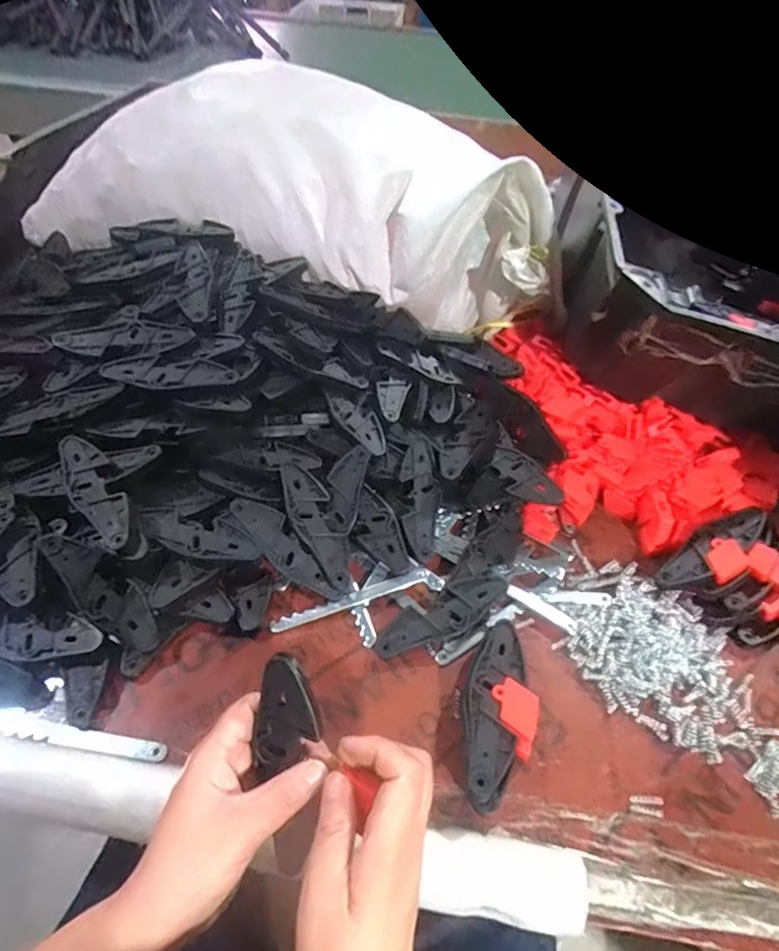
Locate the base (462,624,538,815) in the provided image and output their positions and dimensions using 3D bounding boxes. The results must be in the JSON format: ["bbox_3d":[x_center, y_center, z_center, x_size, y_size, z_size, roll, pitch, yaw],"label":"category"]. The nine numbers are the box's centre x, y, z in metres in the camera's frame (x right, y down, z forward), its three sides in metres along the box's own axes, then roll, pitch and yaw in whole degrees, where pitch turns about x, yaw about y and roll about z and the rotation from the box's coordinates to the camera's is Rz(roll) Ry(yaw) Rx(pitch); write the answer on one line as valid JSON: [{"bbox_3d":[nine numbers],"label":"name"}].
[{"bbox_3d":[0.084,0.181,0.389,0.057,0.040,0.129,6,49,1],"label":"base"}]

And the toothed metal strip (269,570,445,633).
[{"bbox_3d":[-0.028,0.112,0.455,0.156,0.016,0.019,-11,51,-14],"label":"toothed metal strip"}]

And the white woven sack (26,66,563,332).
[{"bbox_3d":[-0.124,-0.357,0.639,0.671,0.184,0.268,13,50,7],"label":"white woven sack"}]

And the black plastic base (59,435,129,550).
[{"bbox_3d":[-0.249,0.012,0.424,0.037,0.027,0.115,-27,56,-25],"label":"black plastic base"}]

